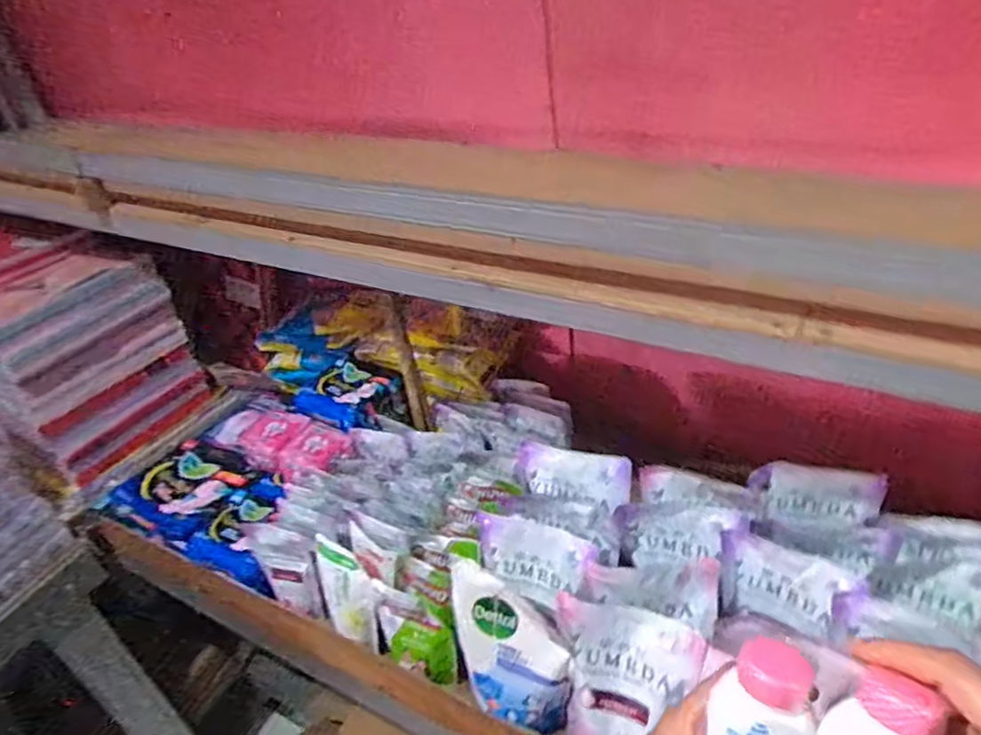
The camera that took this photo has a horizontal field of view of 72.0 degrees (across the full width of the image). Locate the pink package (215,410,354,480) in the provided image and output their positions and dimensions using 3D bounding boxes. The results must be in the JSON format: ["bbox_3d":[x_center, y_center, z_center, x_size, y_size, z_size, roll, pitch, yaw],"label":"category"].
[{"bbox_3d":[-0.318,0.108,0.986,0.288,0.057,0.087,4,34,44],"label":"pink package"}]

